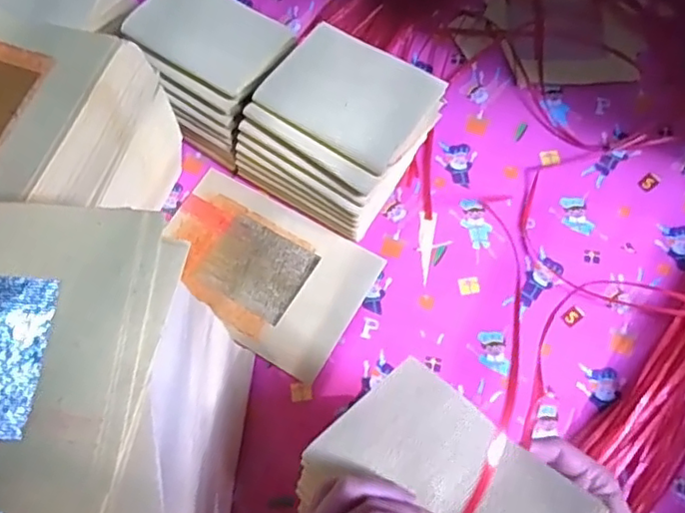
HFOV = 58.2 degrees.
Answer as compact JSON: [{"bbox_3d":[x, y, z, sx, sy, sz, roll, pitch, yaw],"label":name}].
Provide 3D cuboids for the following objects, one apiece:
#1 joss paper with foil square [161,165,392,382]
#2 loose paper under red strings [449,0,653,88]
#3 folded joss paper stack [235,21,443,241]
[{"bbox_3d":[-0.088,0.014,0.649,0.223,0.007,0.150,29,70,10],"label":"joss paper with foil square"},{"bbox_3d":[0.252,-0.277,0.731,0.223,0.023,0.151,-2,72,2],"label":"loose paper under red strings"},{"bbox_3d":[-0.001,-0.130,0.645,0.159,0.104,0.168,33,76,11],"label":"folded joss paper stack"}]

